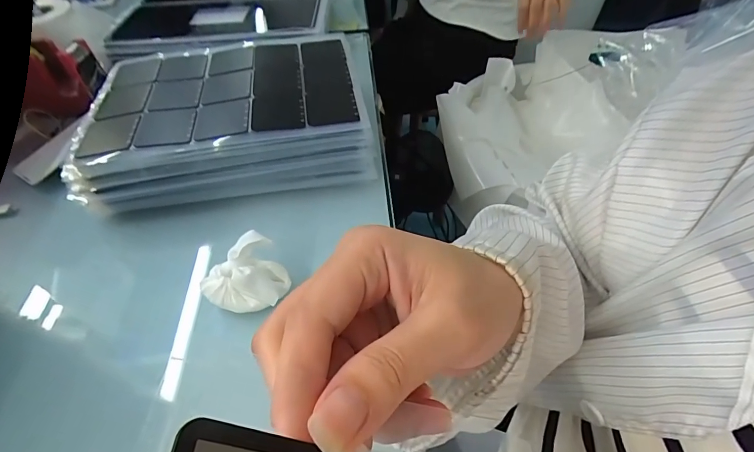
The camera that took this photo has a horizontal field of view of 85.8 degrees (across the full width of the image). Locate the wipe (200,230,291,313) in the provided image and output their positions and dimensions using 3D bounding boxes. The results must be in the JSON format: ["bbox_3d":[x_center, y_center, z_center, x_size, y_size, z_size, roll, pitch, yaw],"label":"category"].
[{"bbox_3d":[-0.101,0.039,0.309,0.058,0.043,0.042,-30,54,-22],"label":"wipe"}]

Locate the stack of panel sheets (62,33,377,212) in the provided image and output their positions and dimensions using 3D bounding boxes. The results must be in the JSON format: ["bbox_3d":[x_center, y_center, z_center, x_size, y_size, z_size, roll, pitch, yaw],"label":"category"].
[{"bbox_3d":[-0.158,-0.125,0.444,0.283,0.060,0.235,-7,48,-4],"label":"stack of panel sheets"}]

